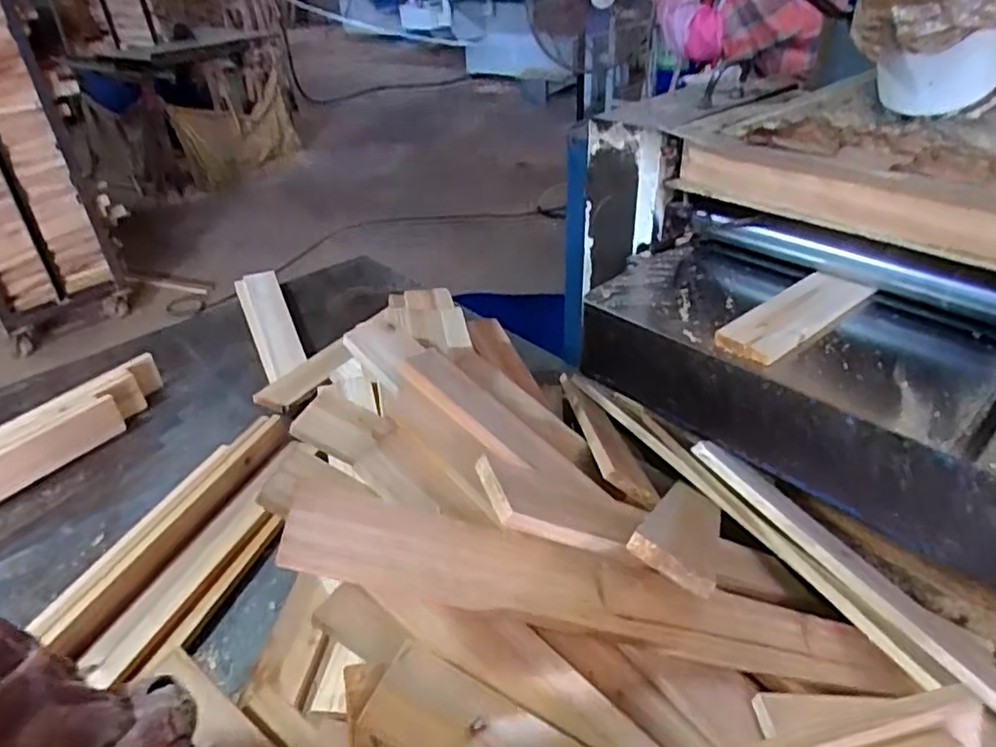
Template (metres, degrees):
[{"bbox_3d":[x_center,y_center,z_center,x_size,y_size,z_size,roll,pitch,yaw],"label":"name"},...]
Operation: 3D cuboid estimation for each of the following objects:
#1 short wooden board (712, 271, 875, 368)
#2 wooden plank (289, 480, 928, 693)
[{"bbox_3d":[0.358,-0.071,0.774,0.235,0.017,0.075,-28,43,-30],"label":"short wooden board"},{"bbox_3d":[0.099,0.174,0.497,0.517,0.017,0.069,19,47,-17],"label":"wooden plank"}]

